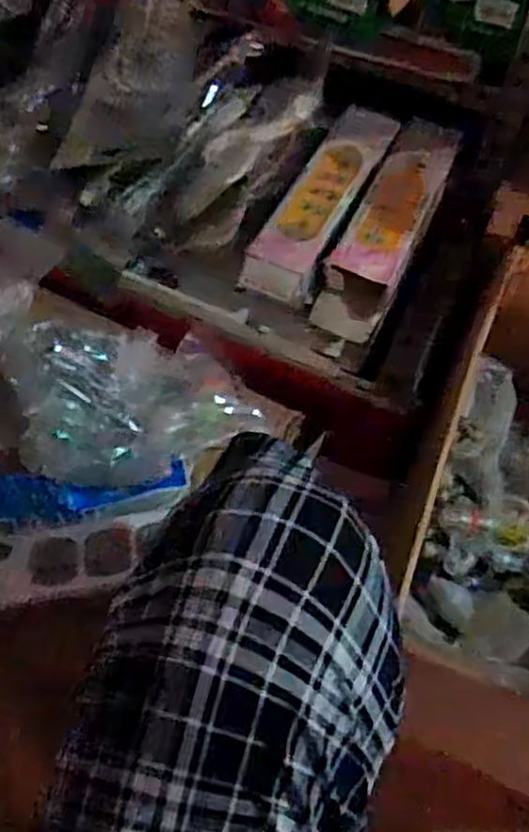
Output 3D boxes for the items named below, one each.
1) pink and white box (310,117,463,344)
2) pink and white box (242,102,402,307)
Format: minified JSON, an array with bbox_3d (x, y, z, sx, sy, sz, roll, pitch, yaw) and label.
[{"bbox_3d":[0.118,-0.174,0.666,0.062,0.058,0.256,21,62,12],"label":"pink and white box"},{"bbox_3d":[0.057,-0.203,0.663,0.060,0.034,0.233,23,62,12],"label":"pink and white box"}]

